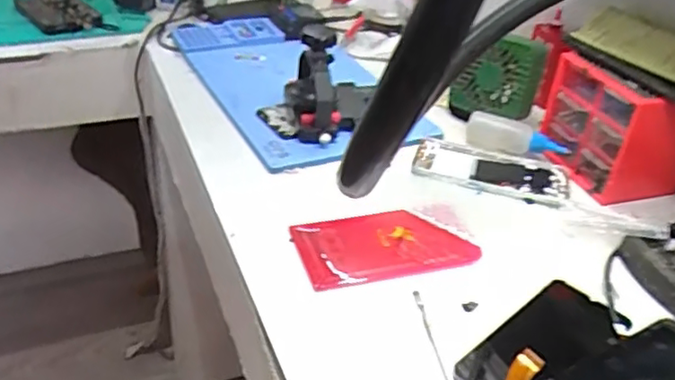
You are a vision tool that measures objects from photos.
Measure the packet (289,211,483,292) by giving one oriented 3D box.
[{"bbox_3d":[0.040,0.046,0.560,0.145,0.011,0.084,-10,37,-19],"label":"packet"}]

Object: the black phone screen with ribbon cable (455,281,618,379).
[{"bbox_3d":[0.156,0.100,0.466,0.070,0.045,0.150,30,42,33],"label":"black phone screen with ribbon cable"}]

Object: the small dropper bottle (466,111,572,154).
[{"bbox_3d":[0.199,-0.058,0.704,0.108,0.037,0.031,12,35,11],"label":"small dropper bottle"}]

